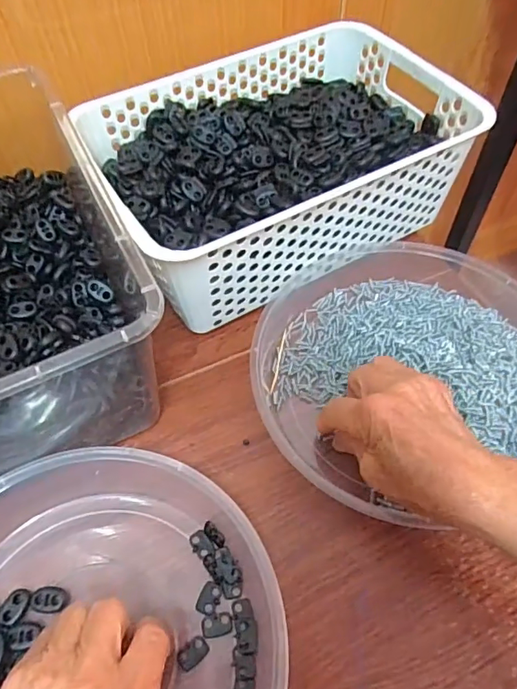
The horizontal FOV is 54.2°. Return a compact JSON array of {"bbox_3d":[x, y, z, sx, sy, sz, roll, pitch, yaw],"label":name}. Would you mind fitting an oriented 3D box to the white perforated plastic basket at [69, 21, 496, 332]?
[{"bbox_3d":[0.019,-0.163,0.447,0.285,0.089,0.199,-27,61,-15],"label":"white perforated plastic basket"}]

